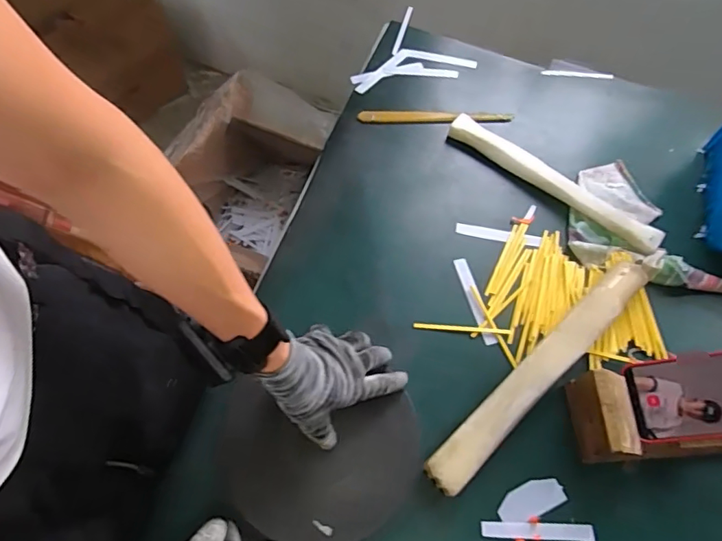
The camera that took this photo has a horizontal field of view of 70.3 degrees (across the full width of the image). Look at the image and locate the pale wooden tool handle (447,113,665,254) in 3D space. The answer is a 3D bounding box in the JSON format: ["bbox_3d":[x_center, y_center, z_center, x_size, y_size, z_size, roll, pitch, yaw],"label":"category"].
[{"bbox_3d":[0.245,-0.116,0.667,0.296,0.021,0.031,36,67,14],"label":"pale wooden tool handle"}]

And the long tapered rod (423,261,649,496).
[{"bbox_3d":[0.195,0.100,0.546,0.333,0.043,0.038,-39,72,-20],"label":"long tapered rod"}]

